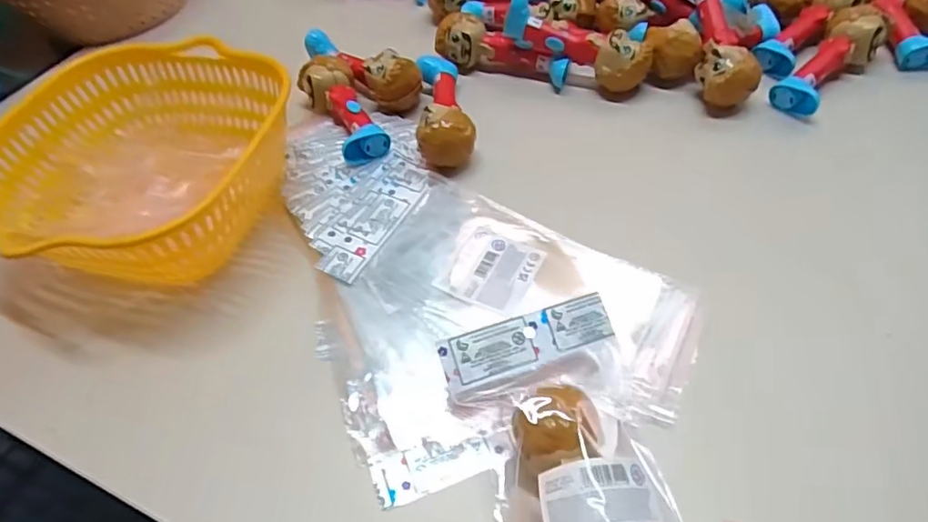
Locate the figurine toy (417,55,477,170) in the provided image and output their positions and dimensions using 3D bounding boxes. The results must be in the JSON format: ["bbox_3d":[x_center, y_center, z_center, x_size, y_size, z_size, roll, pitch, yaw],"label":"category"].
[{"bbox_3d":[-0.017,-0.131,0.479,0.041,0.032,0.129,-7,51,1],"label":"figurine toy"}]

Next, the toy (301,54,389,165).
[{"bbox_3d":[-0.099,-0.127,0.481,0.041,0.034,0.112,-25,53,-14],"label":"toy"}]

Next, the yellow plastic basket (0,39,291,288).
[{"bbox_3d":[-0.227,-0.068,0.424,0.212,0.081,0.212,-3,51,4],"label":"yellow plastic basket"}]

